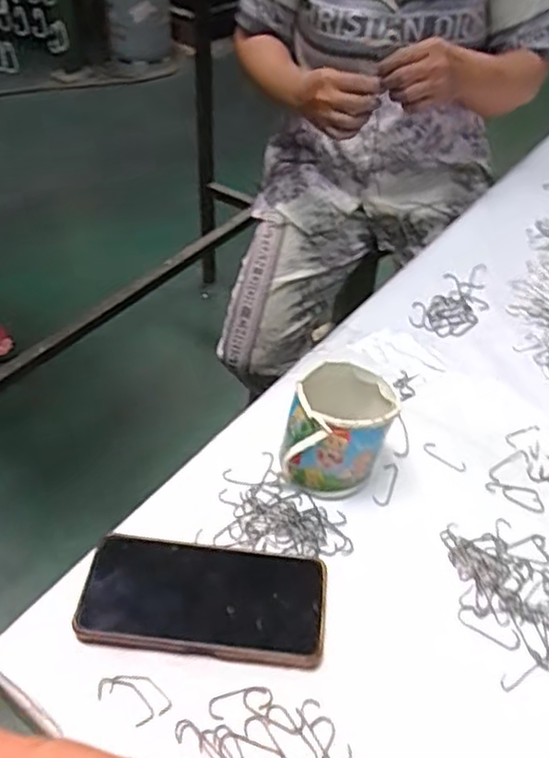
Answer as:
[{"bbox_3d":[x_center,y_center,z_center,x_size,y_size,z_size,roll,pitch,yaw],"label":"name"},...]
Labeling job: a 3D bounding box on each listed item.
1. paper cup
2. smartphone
[{"bbox_3d":[0.054,0.043,0.554,0.083,0.075,0.090,15,44,12],"label":"paper cup"},{"bbox_3d":[-0.049,0.155,0.477,0.169,0.016,0.084,6,43,3],"label":"smartphone"}]

